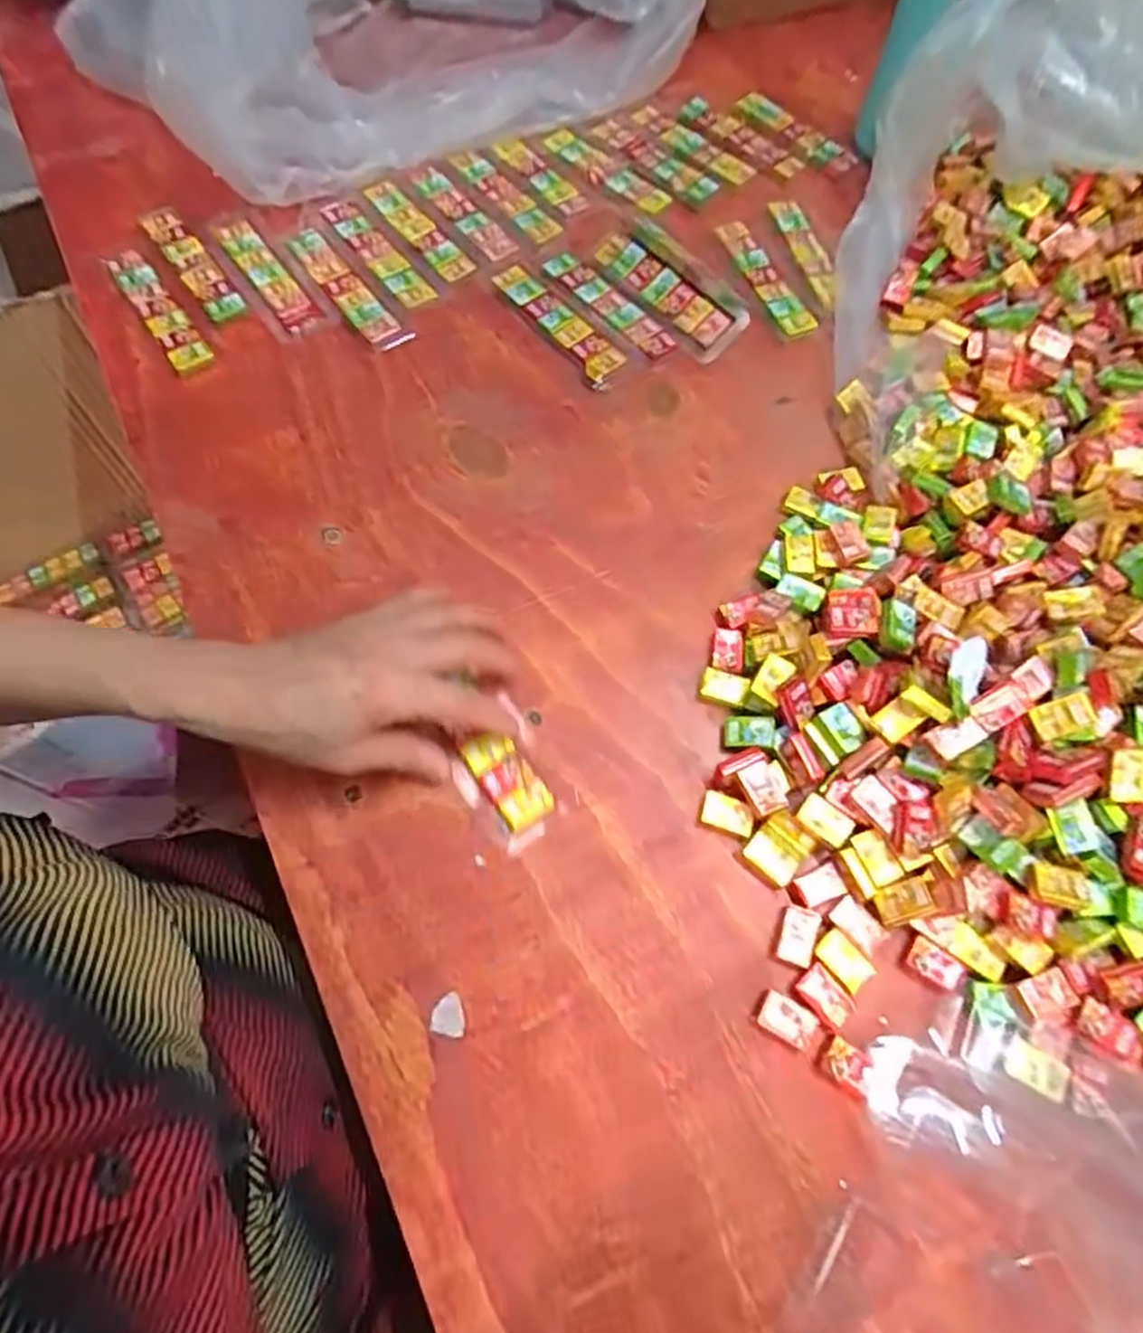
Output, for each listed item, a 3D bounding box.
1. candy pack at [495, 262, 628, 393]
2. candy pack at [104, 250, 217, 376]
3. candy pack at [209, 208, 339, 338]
[{"bbox_3d":[-0.009,-0.239,0.506,0.028,0.007,0.122,-36,71,-13],"label":"candy pack"},{"bbox_3d":[-0.278,-0.240,0.490,0.025,0.012,0.118,-33,70,-12],"label":"candy pack"},{"bbox_3d":[-0.213,-0.278,0.510,0.034,0.009,0.143,-34,70,-13],"label":"candy pack"}]

